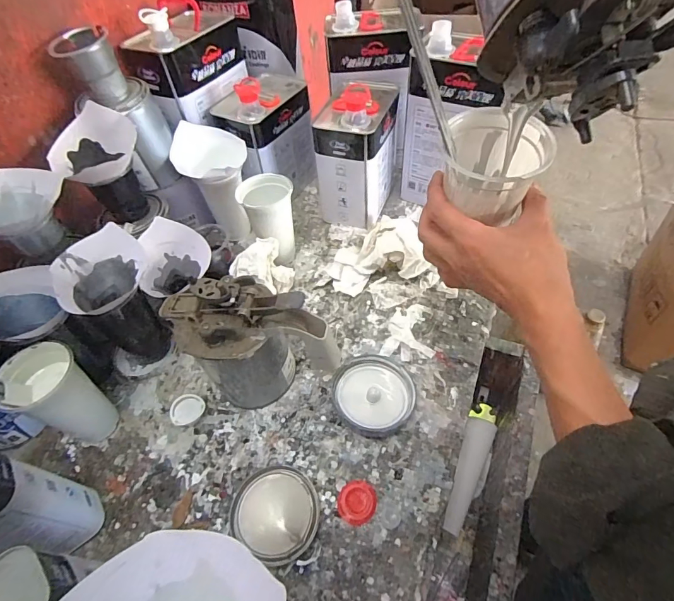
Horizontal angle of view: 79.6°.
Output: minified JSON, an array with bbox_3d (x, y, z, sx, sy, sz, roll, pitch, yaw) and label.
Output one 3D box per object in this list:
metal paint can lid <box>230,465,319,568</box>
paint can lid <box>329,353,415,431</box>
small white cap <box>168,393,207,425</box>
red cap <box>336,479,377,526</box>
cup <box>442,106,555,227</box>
[{"bbox_3d":[-0.068,0.232,0.451,0.097,0.021,0.090,-2,52,3],"label":"metal paint can lid"},{"bbox_3d":[0.048,0.120,0.520,0.096,0.035,0.105,-2,52,3],"label":"paint can lid"},{"bbox_3d":[-0.198,0.146,0.538,0.044,0.018,0.037,-36,58,-22],"label":"small white cap"},{"bbox_3d":[0.022,0.224,0.453,0.043,0.017,0.043,-2,52,3],"label":"red cap"},{"bbox_3d":[0.129,-0.111,0.337,0.075,0.059,0.077,7,52,10],"label":"cup"}]

